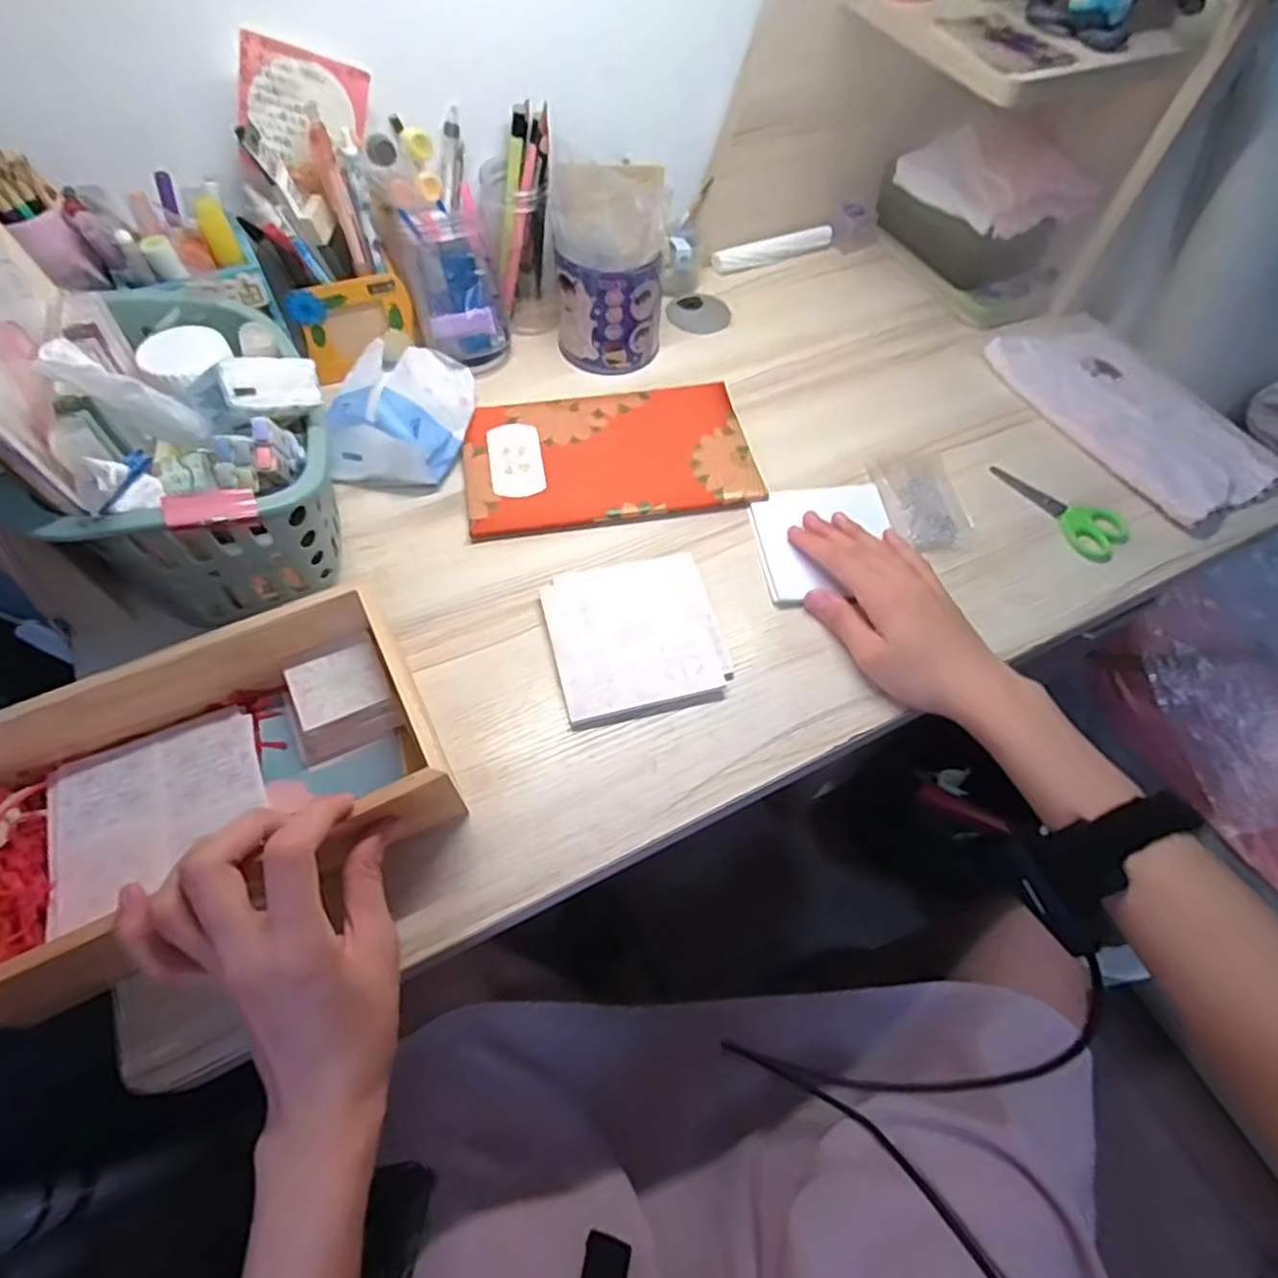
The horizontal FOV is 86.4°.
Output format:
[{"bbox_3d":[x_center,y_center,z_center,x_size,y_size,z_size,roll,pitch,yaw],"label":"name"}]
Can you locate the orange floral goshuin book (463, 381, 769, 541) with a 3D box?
[{"bbox_3d":[-0.023,-0.140,0.524,0.217,0.013,0.124,-10,60,-10],"label":"orange floral goshuin book"}]

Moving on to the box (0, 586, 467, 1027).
[{"bbox_3d":[-0.222,0.076,0.349,0.218,0.060,0.136,-23,63,-16],"label":"box"}]

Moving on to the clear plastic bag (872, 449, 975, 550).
[{"bbox_3d":[0.216,-0.108,0.519,0.066,0.009,0.094,-4,59,-6],"label":"clear plastic bag"}]

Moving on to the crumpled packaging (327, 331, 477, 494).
[{"bbox_3d":[-0.176,-0.174,0.516,0.090,0.052,0.124,9,59,1],"label":"crumpled packaging"}]

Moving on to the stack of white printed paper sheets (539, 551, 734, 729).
[{"bbox_3d":[-0.002,-0.004,0.443,0.108,0.014,0.109,-10,60,-10],"label":"stack of white printed paper sheets"}]

